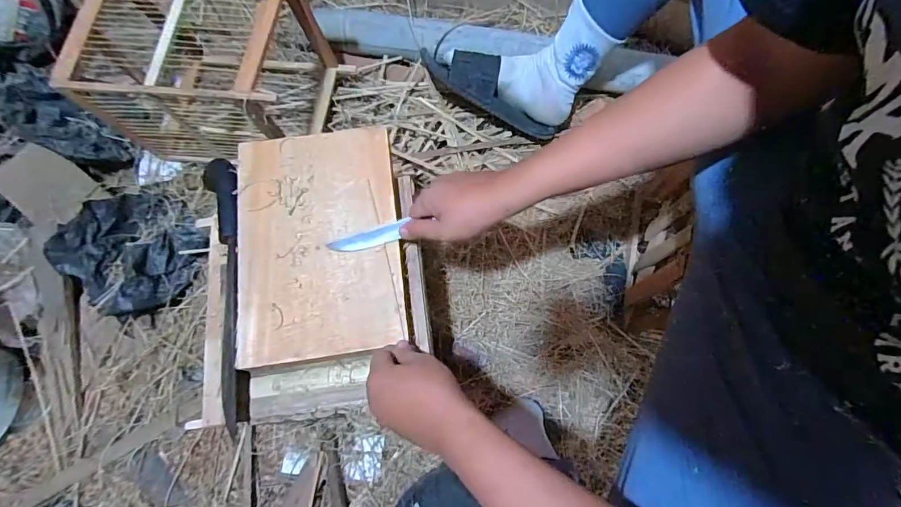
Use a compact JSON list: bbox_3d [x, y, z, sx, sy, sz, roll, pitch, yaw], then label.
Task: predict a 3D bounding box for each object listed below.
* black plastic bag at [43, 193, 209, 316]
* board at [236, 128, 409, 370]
[{"bbox_3d":[-0.560,-0.005,0.773,0.202,0.089,0.208,35,78,10],"label":"black plastic bag"},{"bbox_3d":[-0.158,-0.019,0.528,0.187,0.016,0.280,-7,75,-1],"label":"board"}]

